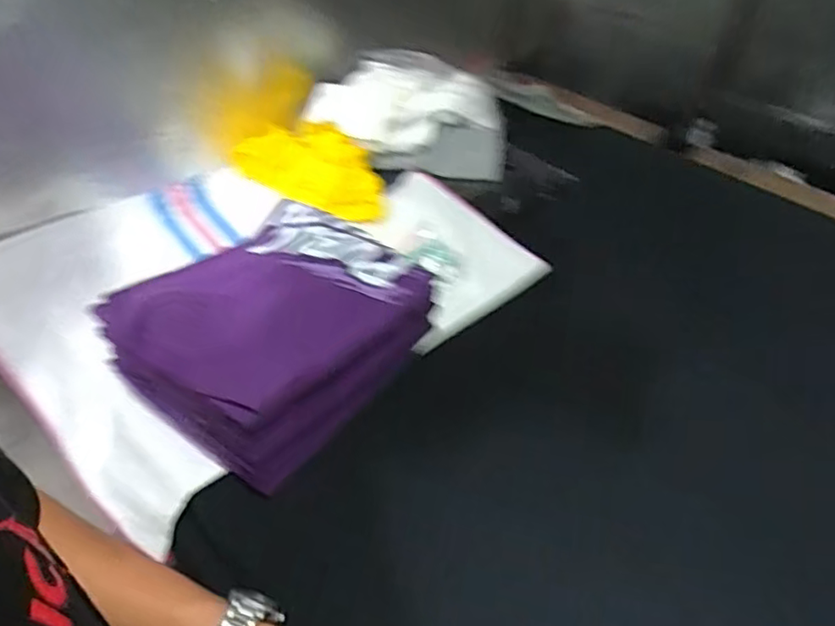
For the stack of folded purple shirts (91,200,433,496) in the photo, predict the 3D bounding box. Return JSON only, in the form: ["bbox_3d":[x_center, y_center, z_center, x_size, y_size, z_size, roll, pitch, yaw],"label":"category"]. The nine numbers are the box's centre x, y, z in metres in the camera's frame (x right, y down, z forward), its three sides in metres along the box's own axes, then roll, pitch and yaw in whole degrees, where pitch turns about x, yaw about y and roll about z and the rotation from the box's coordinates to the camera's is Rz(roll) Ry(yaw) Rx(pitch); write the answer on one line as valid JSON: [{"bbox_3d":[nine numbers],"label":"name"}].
[{"bbox_3d":[-0.179,0.021,0.764,0.274,0.141,0.322,24,53,25],"label":"stack of folded purple shirts"}]

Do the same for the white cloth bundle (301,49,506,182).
[{"bbox_3d":[-0.018,-0.332,1.036,0.314,0.178,0.161,8,48,12],"label":"white cloth bundle"}]

